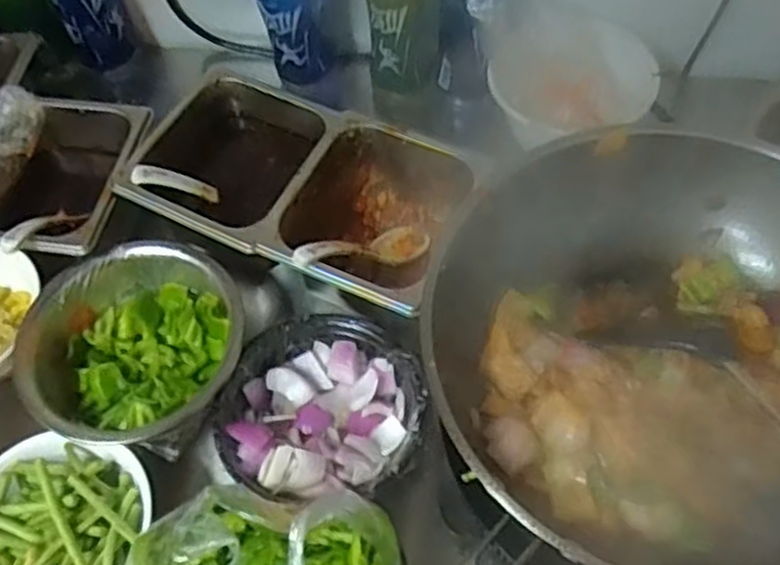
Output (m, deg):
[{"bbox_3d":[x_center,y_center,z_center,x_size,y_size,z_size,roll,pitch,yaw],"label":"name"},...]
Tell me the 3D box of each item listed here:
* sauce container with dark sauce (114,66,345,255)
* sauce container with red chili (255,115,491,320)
[{"bbox_3d":[-0.141,-0.096,0.740,0.163,0.107,0.171,20,61,16],"label":"sauce container with dark sauce"},{"bbox_3d":[-0.016,-0.047,0.708,0.138,0.108,0.176,23,62,17],"label":"sauce container with red chili"}]

